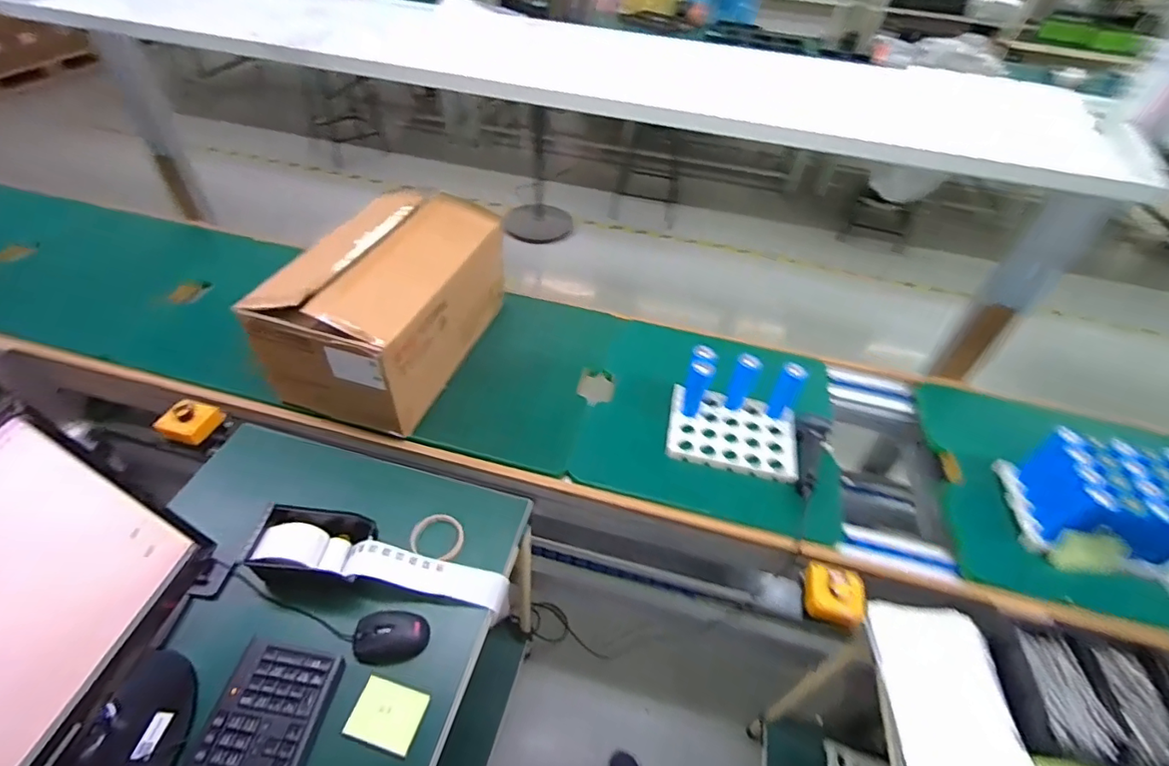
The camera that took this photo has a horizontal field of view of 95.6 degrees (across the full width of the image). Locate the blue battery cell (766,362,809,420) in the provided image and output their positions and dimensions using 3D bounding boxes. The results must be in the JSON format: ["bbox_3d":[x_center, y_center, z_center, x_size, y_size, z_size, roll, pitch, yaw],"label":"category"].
[{"bbox_3d":[0.399,0.018,1.052,0.048,0.129,0.047,25,48,19],"label":"blue battery cell"}]

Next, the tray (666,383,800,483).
[{"bbox_3d":[0.294,0.089,1.054,0.244,0.024,0.194,12,45,6],"label":"tray"}]

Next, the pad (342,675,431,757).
[{"bbox_3d":[-0.270,0.454,0.726,0.091,0.007,0.074,18,48,4],"label":"pad"}]

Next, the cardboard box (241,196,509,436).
[{"bbox_3d":[-0.392,-0.166,1.103,0.304,0.281,0.483,16,46,10],"label":"cardboard box"}]

